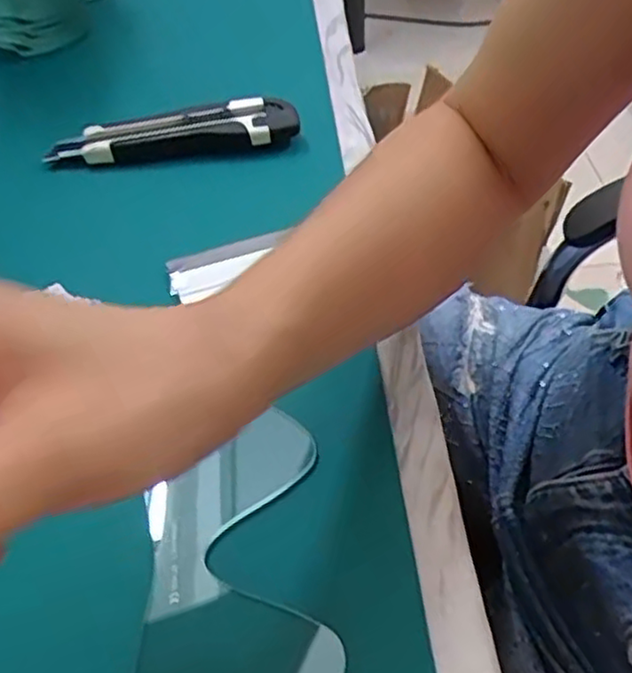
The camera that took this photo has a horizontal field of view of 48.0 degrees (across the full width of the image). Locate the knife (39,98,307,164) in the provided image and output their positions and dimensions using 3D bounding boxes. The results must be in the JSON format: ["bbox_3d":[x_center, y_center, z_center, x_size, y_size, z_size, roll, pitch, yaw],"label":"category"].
[{"bbox_3d":[-0.094,-0.135,0.472,0.161,0.026,0.027,-5,49,-1],"label":"knife"}]

